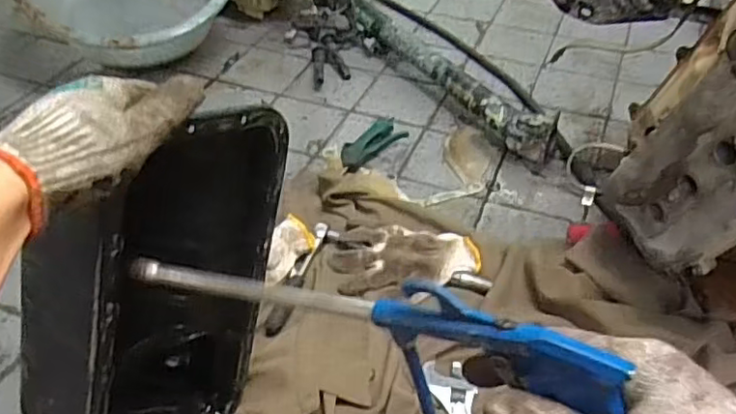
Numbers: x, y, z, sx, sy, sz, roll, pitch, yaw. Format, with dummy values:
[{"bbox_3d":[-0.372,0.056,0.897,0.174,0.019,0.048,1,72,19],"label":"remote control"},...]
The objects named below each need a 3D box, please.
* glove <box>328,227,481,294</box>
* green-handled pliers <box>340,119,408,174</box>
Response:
[{"bbox_3d":[0.053,0.071,0.890,0.205,0.032,0.100,0,42,-1],"label":"glove"},{"bbox_3d":[0.001,-0.111,1.089,0.143,0.013,0.061,-30,50,-29],"label":"green-handled pliers"}]

